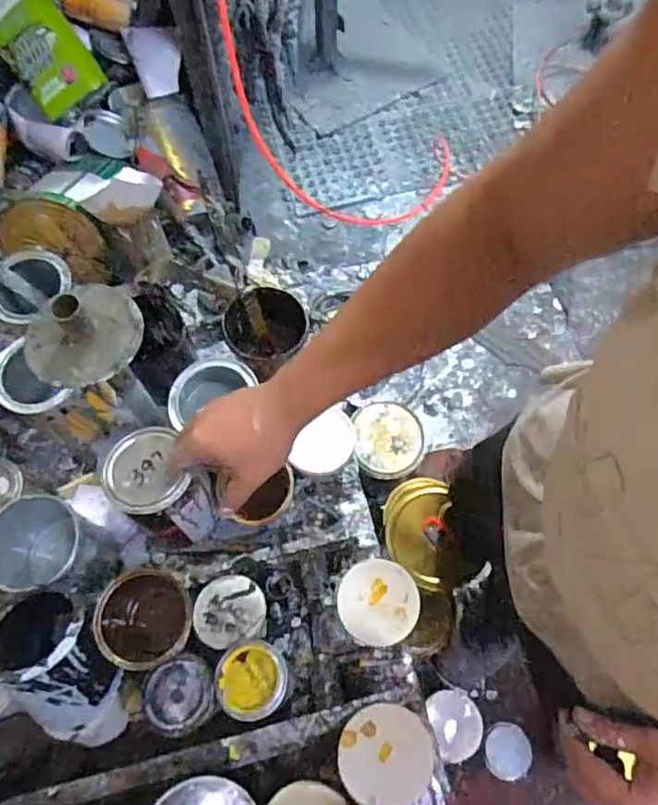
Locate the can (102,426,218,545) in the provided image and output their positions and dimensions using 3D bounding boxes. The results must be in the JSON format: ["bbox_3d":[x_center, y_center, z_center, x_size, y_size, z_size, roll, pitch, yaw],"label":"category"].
[{"bbox_3d":[-0.198,0.107,0.720,0.118,0.145,0.101,35,73,15],"label":"can"}]

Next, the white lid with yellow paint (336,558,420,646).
[{"bbox_3d":[0.055,0.221,0.649,0.088,0.016,0.087,-1,67,2],"label":"white lid with yellow paint"}]

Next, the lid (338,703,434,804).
[{"bbox_3d":[0.055,0.345,0.572,0.088,0.011,0.087,2,50,-3],"label":"lid"}]

